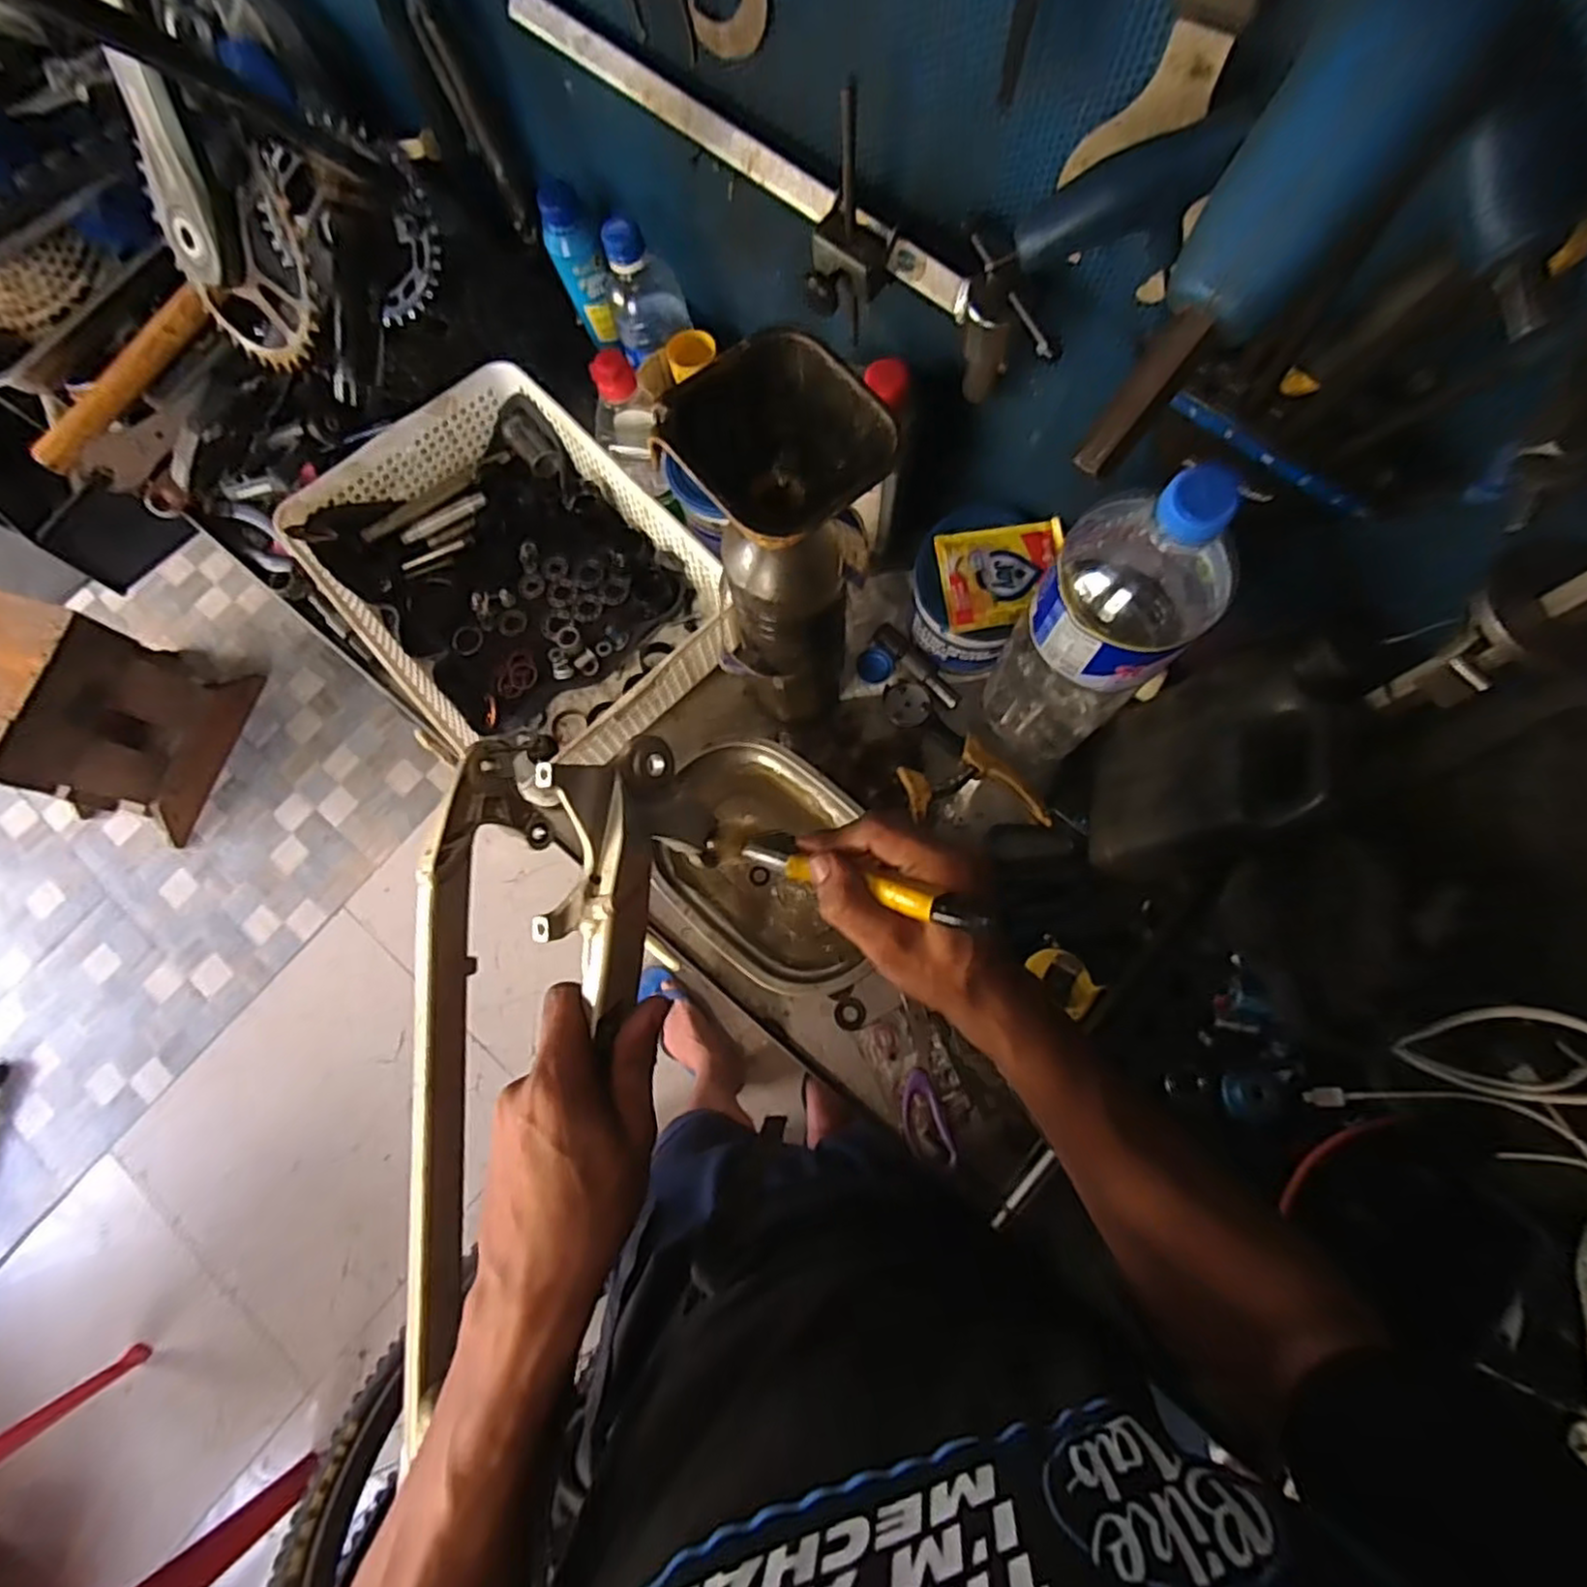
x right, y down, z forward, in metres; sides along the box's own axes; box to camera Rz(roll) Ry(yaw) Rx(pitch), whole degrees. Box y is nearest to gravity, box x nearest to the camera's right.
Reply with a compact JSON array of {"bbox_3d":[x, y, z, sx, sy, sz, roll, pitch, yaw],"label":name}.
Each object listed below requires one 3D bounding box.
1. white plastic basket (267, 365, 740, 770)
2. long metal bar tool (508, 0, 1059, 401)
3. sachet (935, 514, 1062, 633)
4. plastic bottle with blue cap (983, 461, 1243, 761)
[{"bbox_3d":[-0.231,-0.180,0.617,0.245,0.083,0.326,-42,78,-7],"label":"white plastic basket"},{"bbox_3d":[-0.026,-0.379,0.450,0.403,0.074,0.063,43,82,11],"label":"long metal bar tool"},{"bbox_3d":[0.159,-0.166,0.543,0.090,0.017,0.077,-8,76,1],"label":"sachet"},{"bbox_3d":[0.194,-0.101,0.466,0.102,0.304,0.088,-41,78,-9],"label":"plastic bottle with blue cap"}]

